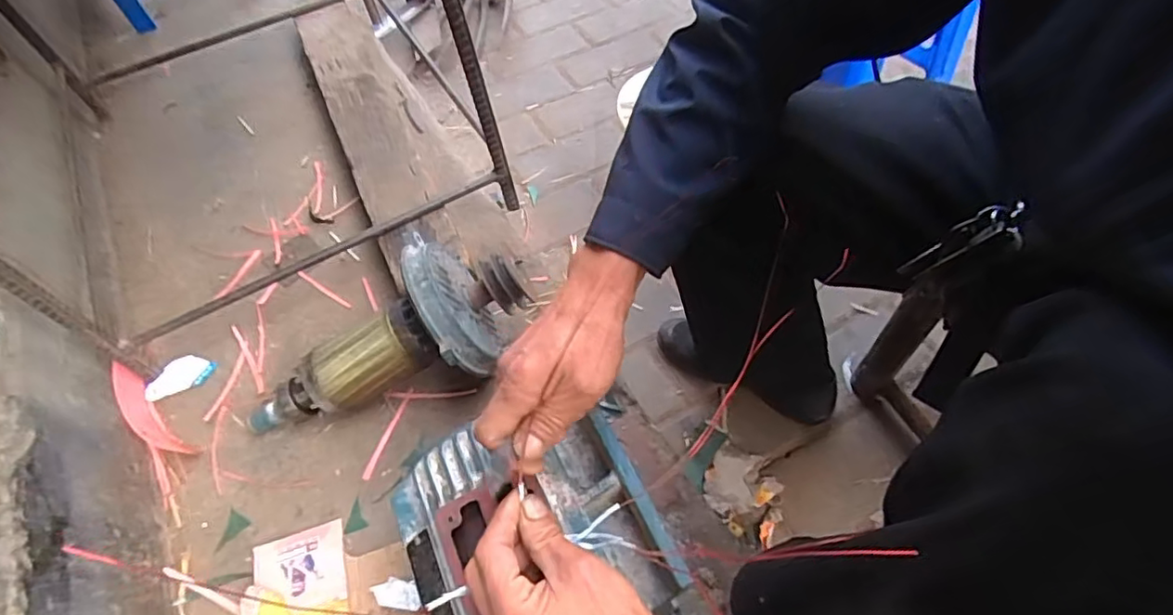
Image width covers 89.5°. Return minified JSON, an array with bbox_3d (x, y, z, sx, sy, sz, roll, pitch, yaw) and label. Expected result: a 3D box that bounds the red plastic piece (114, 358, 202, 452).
[{"bbox_3d":[-0.512,0.124,0.687,0.140,0.039,0.035,34,66,23],"label":"red plastic piece"}]

